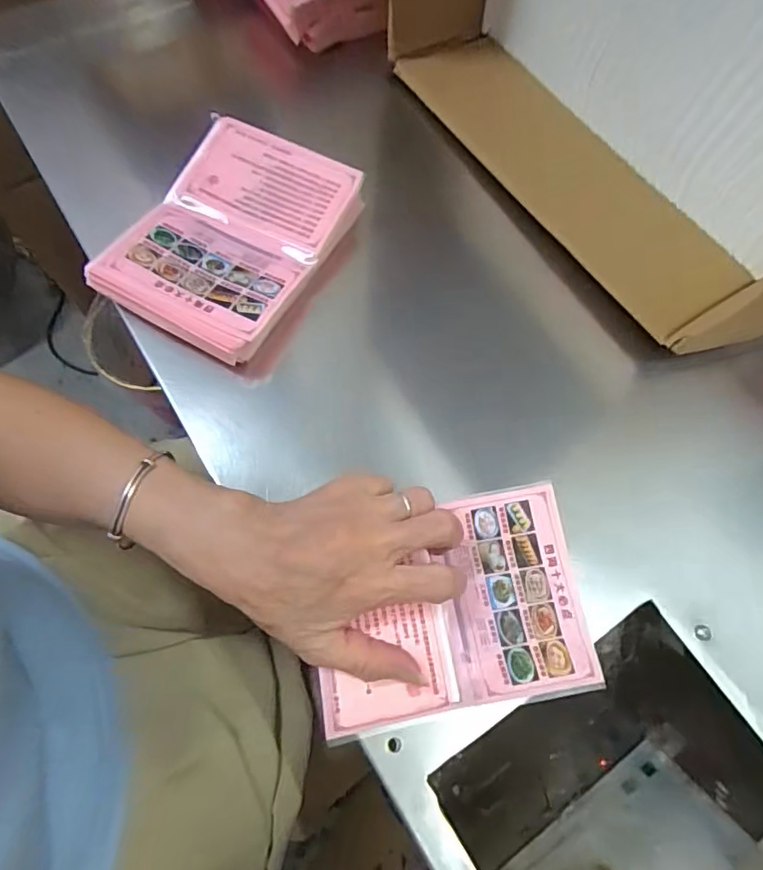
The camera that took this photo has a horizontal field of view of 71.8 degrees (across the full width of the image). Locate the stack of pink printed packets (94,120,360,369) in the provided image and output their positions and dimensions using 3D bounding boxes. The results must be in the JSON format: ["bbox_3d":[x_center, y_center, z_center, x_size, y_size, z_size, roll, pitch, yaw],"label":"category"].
[{"bbox_3d":[-0.110,-0.146,0.383,0.128,0.029,0.168,25,70,7],"label":"stack of pink printed packets"}]

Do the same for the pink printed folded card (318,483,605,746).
[{"bbox_3d":[0.041,0.101,0.318,0.161,0.017,0.118,-9,69,-6],"label":"pink printed folded card"}]

